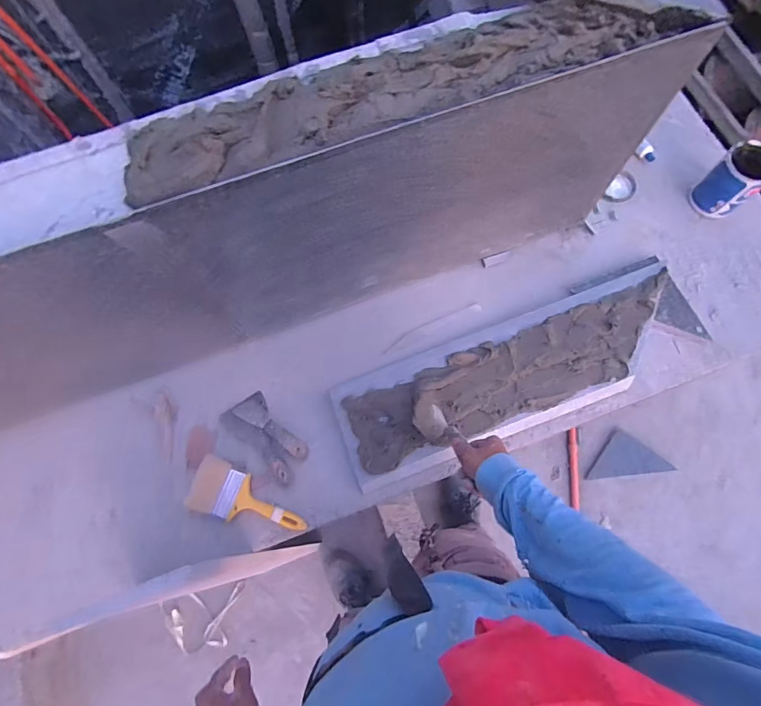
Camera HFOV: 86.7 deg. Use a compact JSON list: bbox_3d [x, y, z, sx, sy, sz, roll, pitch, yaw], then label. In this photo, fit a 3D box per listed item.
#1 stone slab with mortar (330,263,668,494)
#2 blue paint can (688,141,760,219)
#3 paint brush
[{"bbox_3d":[0.275,0.041,0.817,0.740,0.063,0.224,-21,74,-4],"label":"stone slab with mortar"},{"bbox_3d":[0.756,-0.369,0.871,0.091,0.124,0.095,-1,73,2],"label":"blue paint can"},{"bbox_3d":[-0.251,0.285,0.761,0.223,0.026,0.097,23,78,1],"label":"paint brush"}]

